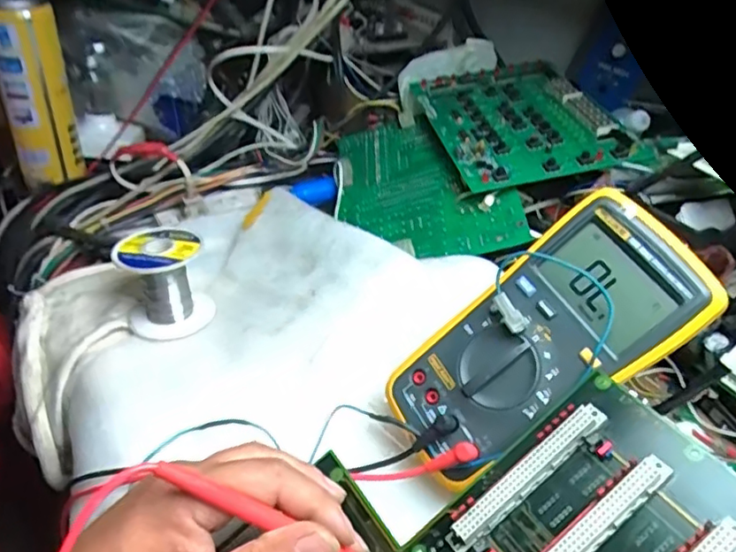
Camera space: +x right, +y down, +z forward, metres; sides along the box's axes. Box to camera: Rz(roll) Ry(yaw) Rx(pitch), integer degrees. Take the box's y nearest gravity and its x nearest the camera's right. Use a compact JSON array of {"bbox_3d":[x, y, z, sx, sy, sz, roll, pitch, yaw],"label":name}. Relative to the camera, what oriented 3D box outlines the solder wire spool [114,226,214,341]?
[{"bbox_3d":[-0.158,0.000,0.467,0.065,0.059,0.070,-10,40,-18],"label":"solder wire spool"}]

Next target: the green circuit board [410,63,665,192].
[{"bbox_3d":[0.140,-0.148,0.567,0.148,0.009,0.214,-13,43,-5],"label":"green circuit board"}]

